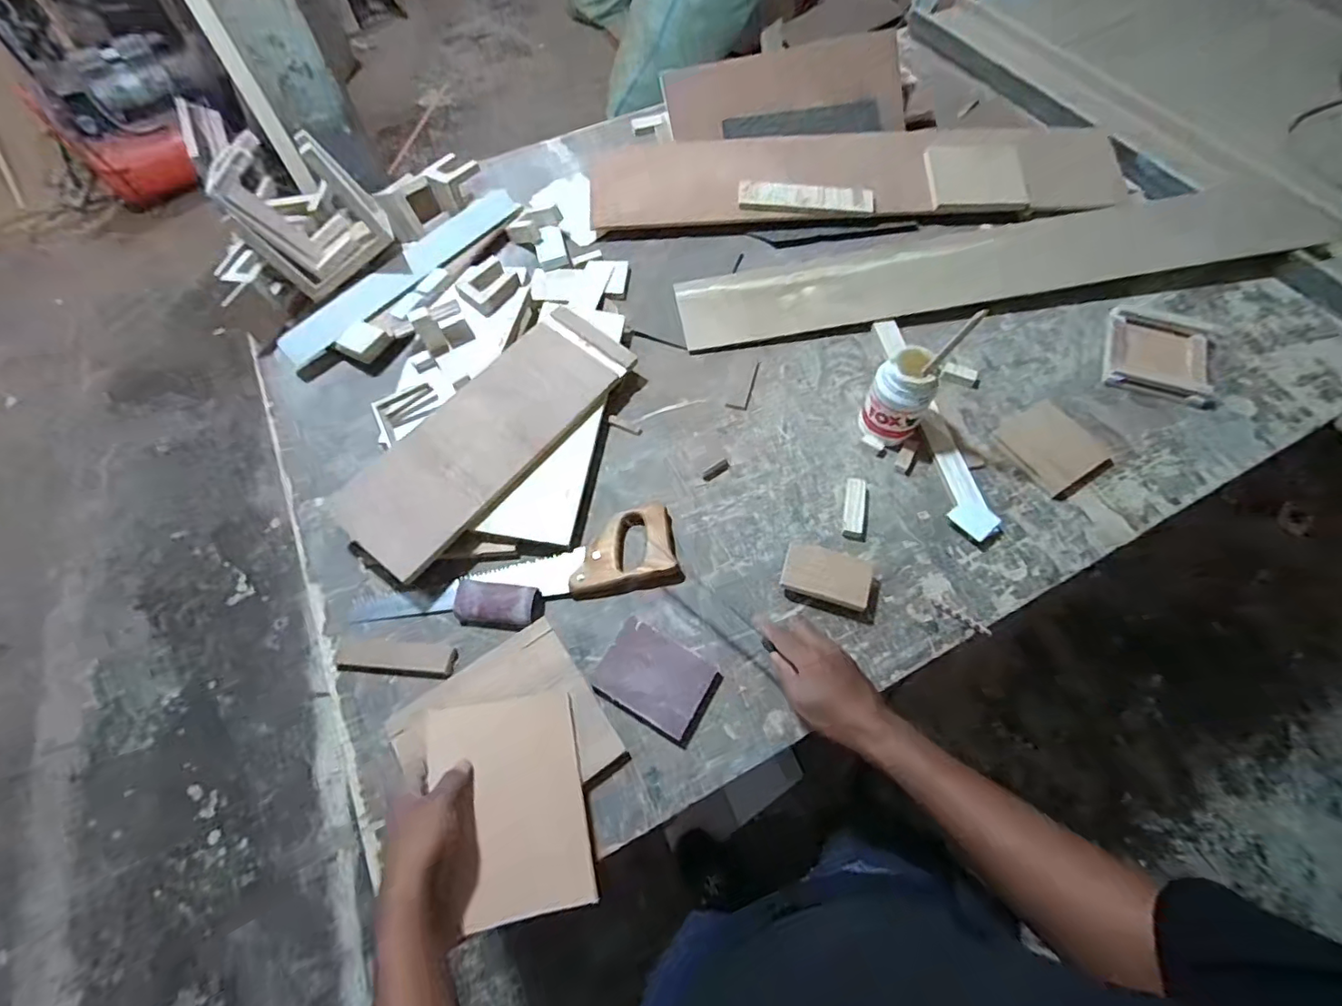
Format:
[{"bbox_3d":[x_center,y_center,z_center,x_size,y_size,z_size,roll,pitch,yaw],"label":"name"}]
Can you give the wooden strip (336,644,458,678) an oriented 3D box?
[{"bbox_3d":[-0.337,0.192,0.694,0.140,0.010,0.035,3,63,3],"label":"wooden strip"}]

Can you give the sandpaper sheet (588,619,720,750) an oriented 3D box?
[{"bbox_3d":[-0.016,0.208,0.664,0.132,0.011,0.096,30,71,9],"label":"sandpaper sheet"}]

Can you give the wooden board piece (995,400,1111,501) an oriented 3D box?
[{"bbox_3d":[0.533,-0.079,0.787,0.116,0.010,0.131,-27,65,-12],"label":"wooden board piece"}]

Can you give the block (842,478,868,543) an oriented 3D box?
[{"bbox_3d":[0.248,0.009,0.755,0.030,0.017,0.088,10,64,7],"label":"block"}]

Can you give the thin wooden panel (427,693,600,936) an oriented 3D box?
[{"bbox_3d":[-0.163,0.308,0.579,0.150,0.012,0.202,-1,59,-23],"label":"thin wooden panel"}]

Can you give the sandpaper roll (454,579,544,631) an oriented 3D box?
[{"bbox_3d":[-0.217,0.129,0.705,0.104,0.028,0.056,5,63,4],"label":"sandpaper roll"}]

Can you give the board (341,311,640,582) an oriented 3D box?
[{"bbox_3d":[-0.248,-0.104,0.788,0.170,0.030,0.445,32,70,16],"label":"board"}]

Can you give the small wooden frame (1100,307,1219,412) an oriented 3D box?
[{"bbox_3d":[0.751,-0.227,0.861,0.140,0.016,0.171,19,65,11],"label":"small wooden frame"}]

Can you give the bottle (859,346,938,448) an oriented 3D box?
[{"bbox_3d":[0.310,-0.143,0.766,0.084,0.134,0.072,34,69,17],"label":"bottle"}]

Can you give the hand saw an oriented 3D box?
[{"bbox_3d":[-0.198,0.087,0.731,0.413,0.028,0.105,-10,63,-3],"label":"hand saw"}]

